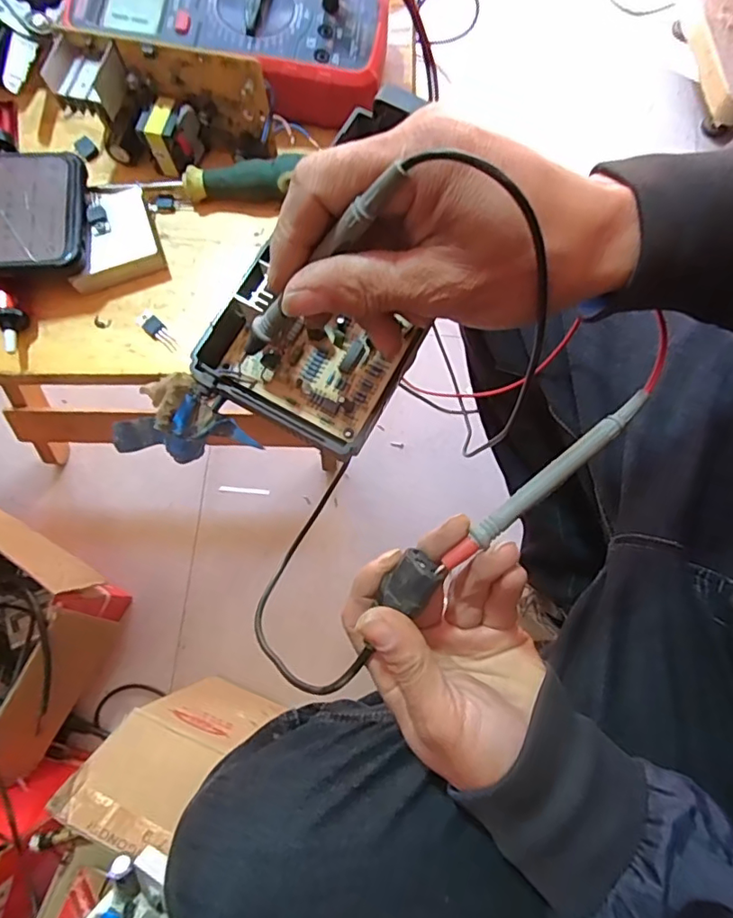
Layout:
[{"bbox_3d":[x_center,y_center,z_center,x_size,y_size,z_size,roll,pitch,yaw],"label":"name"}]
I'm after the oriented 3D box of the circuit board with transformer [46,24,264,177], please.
[{"bbox_3d":[-0.116,-0.200,0.312,0.111,0.056,0.036,11,77,4],"label":"circuit board with transformer"}]

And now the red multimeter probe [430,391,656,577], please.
[{"bbox_3d":[0.086,0.011,0.263,0.127,0.007,0.010,-41,78,1],"label":"red multimeter probe"}]

